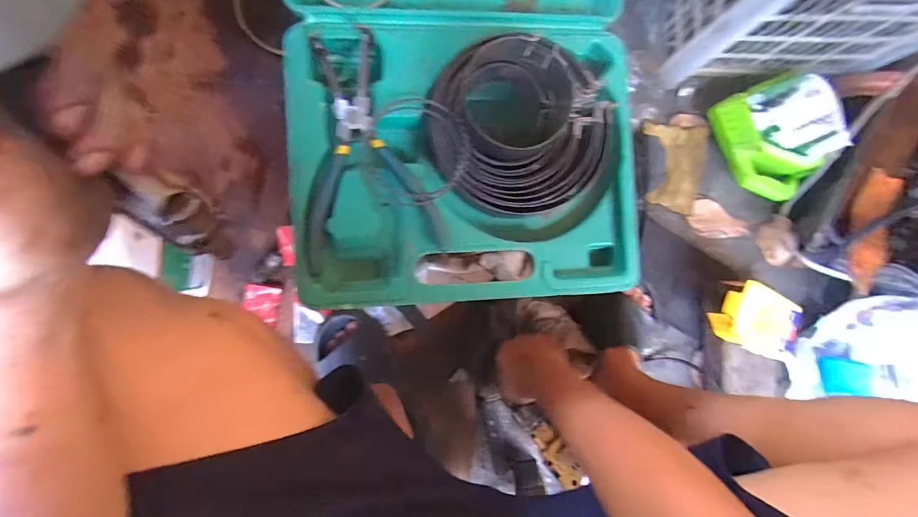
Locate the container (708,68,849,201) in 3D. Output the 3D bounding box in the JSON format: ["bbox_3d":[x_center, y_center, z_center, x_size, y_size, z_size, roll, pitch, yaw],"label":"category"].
[{"bbox_3d":[0.482,-0.177,0.608,0.119,0.084,0.176,-23,91,0],"label":"container"}]

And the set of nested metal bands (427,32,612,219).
[{"bbox_3d":[0.046,-0.099,0.313,0.136,0.029,0.125,0,91,0],"label":"set of nested metal bands"}]

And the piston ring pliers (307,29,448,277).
[{"bbox_3d":[-0.078,-0.080,0.301,0.098,0.014,0.167,-14,91,0],"label":"piston ring pliers"}]

